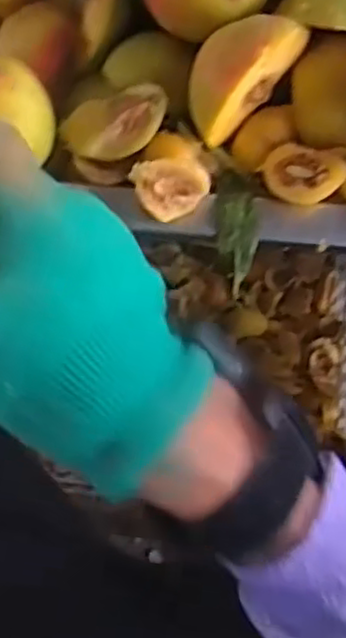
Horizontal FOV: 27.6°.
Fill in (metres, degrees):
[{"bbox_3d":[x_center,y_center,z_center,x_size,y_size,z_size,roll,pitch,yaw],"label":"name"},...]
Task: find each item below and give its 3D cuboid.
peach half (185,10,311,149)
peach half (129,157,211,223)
[{"bbox_3d":[0.028,-0.113,0.320,0.031,0.045,0.060,44,82,5],"label":"peach half"},{"bbox_3d":[0.000,-0.061,0.328,0.033,0.015,0.030,0,81,-2],"label":"peach half"}]

